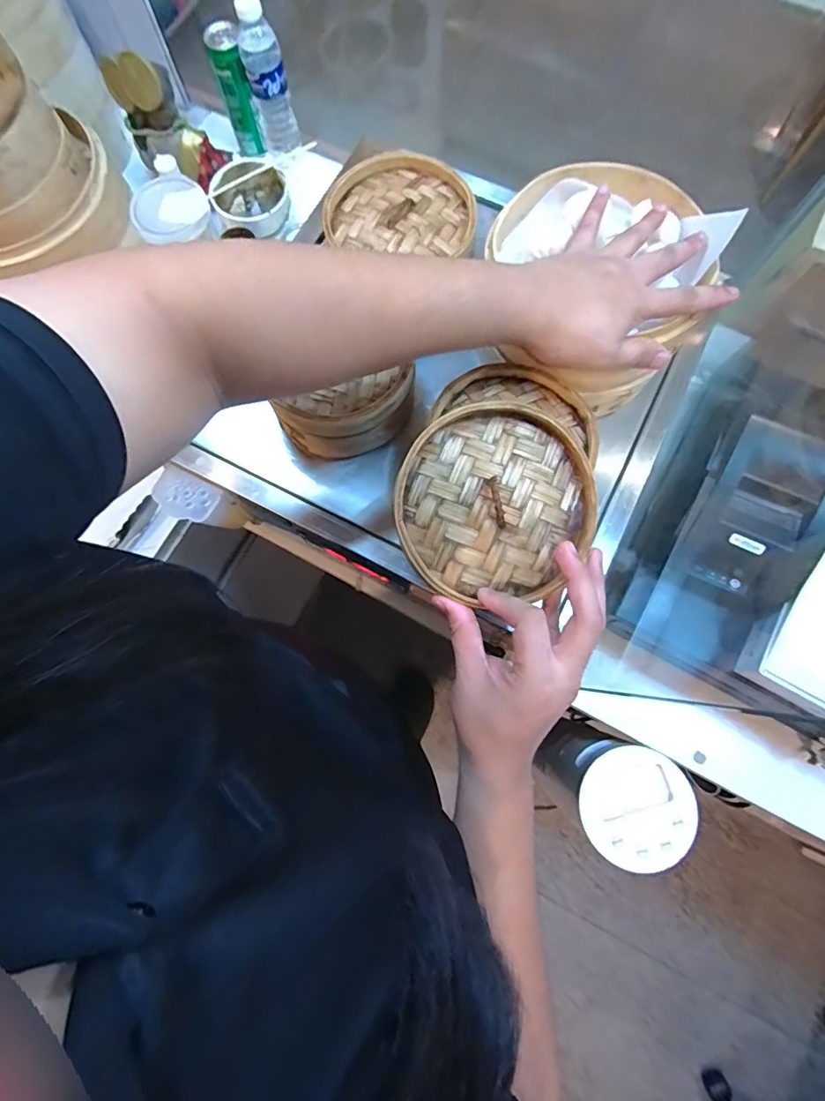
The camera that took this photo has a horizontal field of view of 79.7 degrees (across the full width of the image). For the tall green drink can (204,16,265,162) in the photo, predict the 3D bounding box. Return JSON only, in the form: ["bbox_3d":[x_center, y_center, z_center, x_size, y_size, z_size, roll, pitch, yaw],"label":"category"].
[{"bbox_3d":[-0.260,-0.674,0.732,0.049,0.136,0.052,-15,77,-2],"label":"tall green drink can"}]

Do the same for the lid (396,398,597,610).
[{"bbox_3d":[0.062,-0.034,0.370,0.144,0.028,0.144,0,89,-5],"label":"lid"}]

